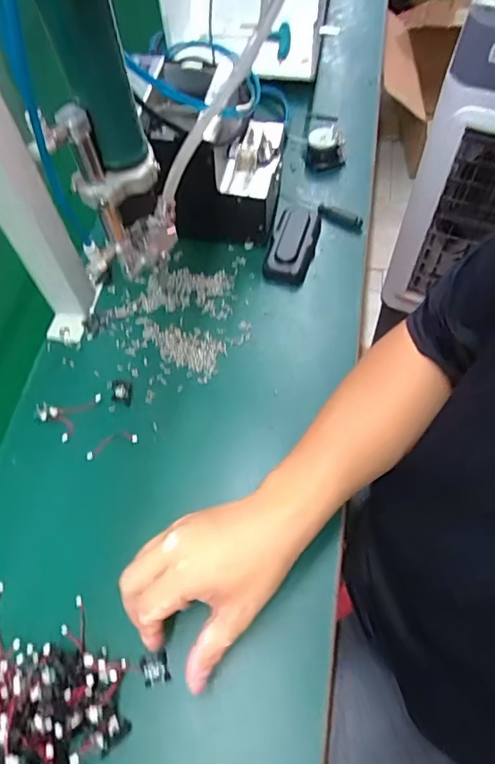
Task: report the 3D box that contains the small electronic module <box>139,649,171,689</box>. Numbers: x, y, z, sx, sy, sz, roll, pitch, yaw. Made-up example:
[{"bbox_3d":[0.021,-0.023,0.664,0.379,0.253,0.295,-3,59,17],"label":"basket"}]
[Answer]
[{"bbox_3d":[-0.076,0.235,0.423,0.022,0.005,0.024,-15,63,-7],"label":"small electronic module"}]

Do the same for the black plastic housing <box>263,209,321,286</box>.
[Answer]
[{"bbox_3d":[0.056,-0.171,0.630,0.053,0.027,0.109,13,64,7],"label":"black plastic housing"}]

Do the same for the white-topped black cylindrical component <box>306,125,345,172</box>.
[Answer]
[{"bbox_3d":[0.108,-0.319,0.705,0.051,0.034,0.048,0,63,1],"label":"white-topped black cylindrical component"}]

